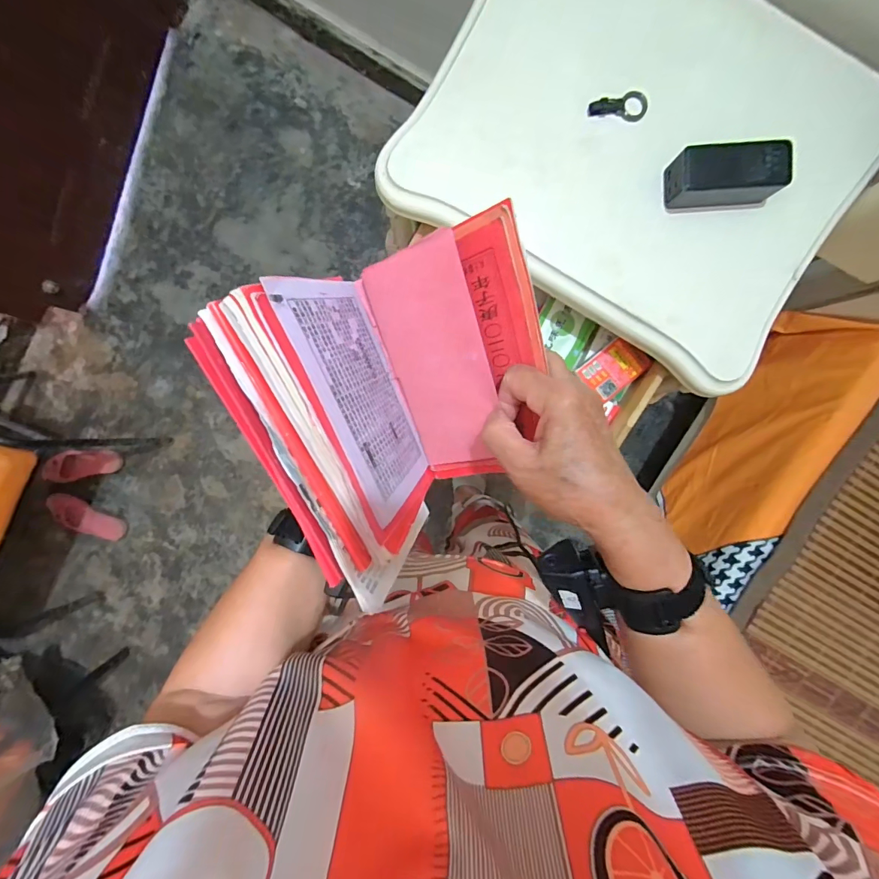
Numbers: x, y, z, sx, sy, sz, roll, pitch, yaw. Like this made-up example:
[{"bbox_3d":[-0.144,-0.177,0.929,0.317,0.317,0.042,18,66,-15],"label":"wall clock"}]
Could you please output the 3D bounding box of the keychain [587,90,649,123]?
[{"bbox_3d":[0.231,-0.425,0.546,0.077,0.006,0.034,-14,95,-2],"label":"keychain"}]

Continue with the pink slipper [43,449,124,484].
[{"bbox_3d":[-0.999,0.067,1.189,0.202,0.047,0.085,-12,95,-2],"label":"pink slipper"}]

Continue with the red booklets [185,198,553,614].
[{"bbox_3d":[-0.017,-0.037,0.301,0.211,0.120,0.192,-35,95,0],"label":"red booklets"}]

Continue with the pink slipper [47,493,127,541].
[{"bbox_3d":[-1.007,0.232,1.207,0.200,0.043,0.093,36,92,-5],"label":"pink slipper"}]

